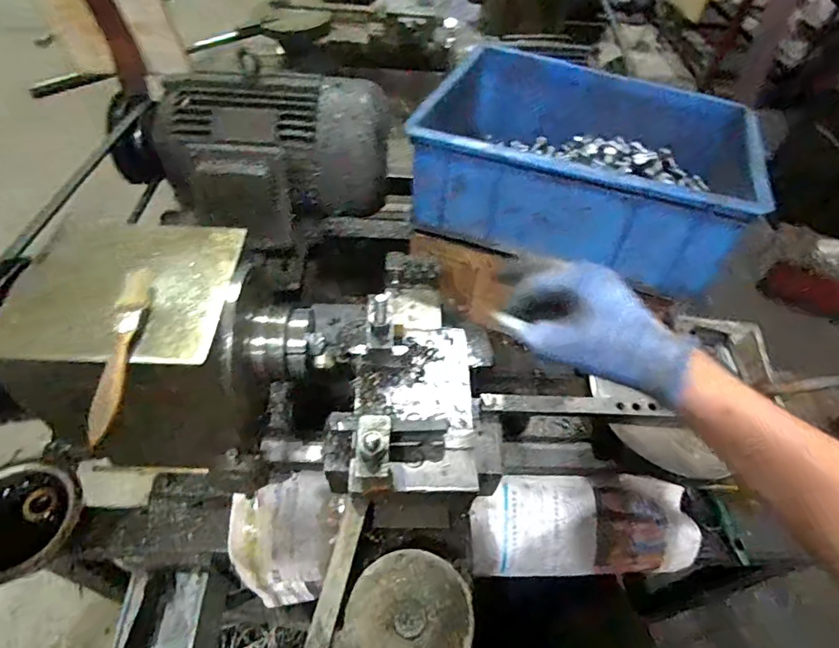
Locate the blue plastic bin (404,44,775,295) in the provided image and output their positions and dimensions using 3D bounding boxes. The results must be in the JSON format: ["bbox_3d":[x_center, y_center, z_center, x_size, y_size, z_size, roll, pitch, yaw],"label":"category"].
[{"bbox_3d":[0.211,-0.231,0.674,0.410,0.135,0.299,19,52,11],"label":"blue plastic bin"}]

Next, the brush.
[{"bbox_3d":[-0.225,0.015,0.374,0.021,0.014,0.159,-6,52,-8],"label":"brush"}]

